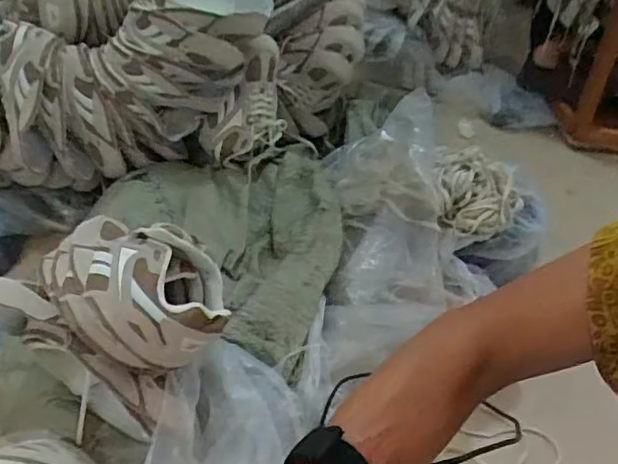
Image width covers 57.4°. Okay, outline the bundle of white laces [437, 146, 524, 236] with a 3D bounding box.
[{"bbox_3d":[0.291,-0.072,0.963,0.147,0.087,0.156,15,41,12],"label":"bundle of white laces"}]

